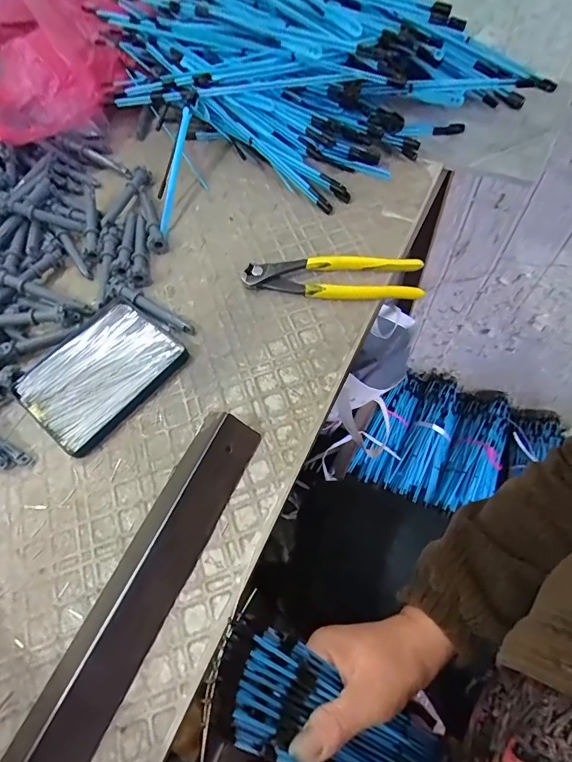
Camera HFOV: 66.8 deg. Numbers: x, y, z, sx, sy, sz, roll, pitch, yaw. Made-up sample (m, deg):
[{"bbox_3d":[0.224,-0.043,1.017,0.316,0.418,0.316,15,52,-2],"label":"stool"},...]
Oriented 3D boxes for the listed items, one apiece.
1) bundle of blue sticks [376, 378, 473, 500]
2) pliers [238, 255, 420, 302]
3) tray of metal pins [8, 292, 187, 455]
[{"bbox_3d":[0.348,0.131,1.041,0.115,0.067,0.339,28,67,17],"label":"bundle of blue sticks"},{"bbox_3d":[0.041,-0.096,0.399,0.160,0.024,0.042,7,63,8],"label":"pliers"},{"bbox_3d":[-0.163,-0.011,0.375,0.103,0.008,0.126,37,70,21],"label":"tray of metal pins"}]

